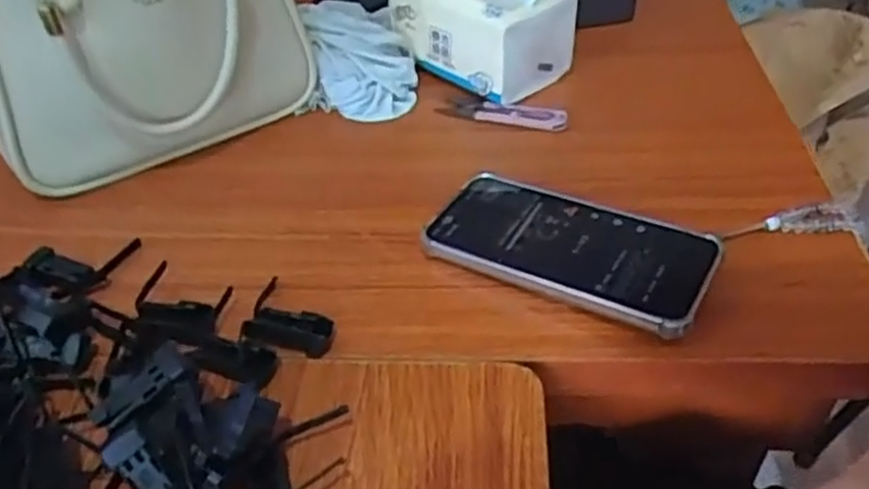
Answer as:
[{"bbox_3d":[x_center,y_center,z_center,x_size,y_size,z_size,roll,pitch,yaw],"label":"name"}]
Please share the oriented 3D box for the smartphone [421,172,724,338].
[{"bbox_3d":[0.081,0.000,0.455,0.170,0.012,0.082,18,46,26],"label":"smartphone"}]

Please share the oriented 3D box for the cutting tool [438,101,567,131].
[{"bbox_3d":[0.054,-0.104,0.585,0.100,0.009,0.022,15,45,18],"label":"cutting tool"}]

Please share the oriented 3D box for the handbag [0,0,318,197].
[{"bbox_3d":[-0.216,-0.153,0.537,0.221,0.171,0.133,-31,49,-28],"label":"handbag"}]

